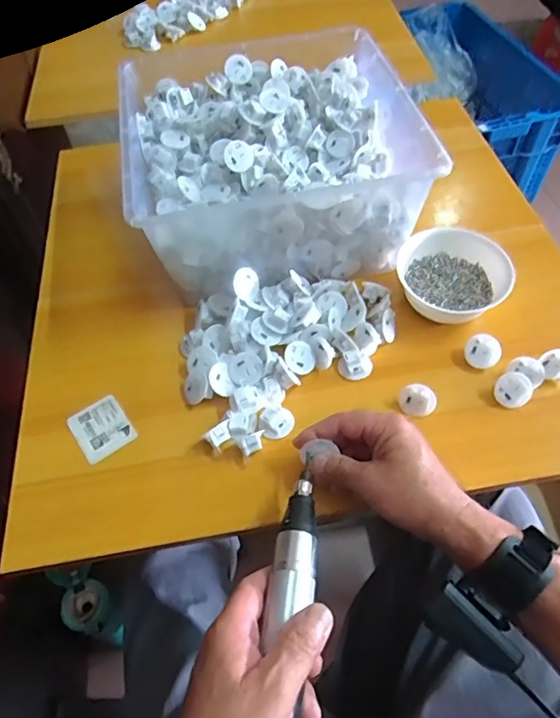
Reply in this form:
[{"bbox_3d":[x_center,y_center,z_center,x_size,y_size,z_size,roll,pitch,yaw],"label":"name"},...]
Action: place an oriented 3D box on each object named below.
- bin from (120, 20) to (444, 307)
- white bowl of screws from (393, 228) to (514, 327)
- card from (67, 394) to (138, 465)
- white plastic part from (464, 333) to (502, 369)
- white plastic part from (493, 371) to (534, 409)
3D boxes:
[{"bbox_3d":[-0.011,-0.226,0.609,0.303,0.144,0.295,-10,55,-5],"label":"bin"},{"bbox_3d":[0.182,-0.087,0.557,0.117,0.045,0.104,18,58,14],"label":"white bowl of screws"},{"bbox_3d":[-0.173,0.066,0.511,0.051,0.004,0.062,-31,60,-18],"label":"card"},{"bbox_3d":[0.204,-0.008,0.529,0.033,0.016,0.034,18,94,29],"label":"white plastic part"},{"bbox_3d":[0.222,0.030,0.502,0.033,0.012,0.033,26,98,7],"label":"white plastic part"}]

